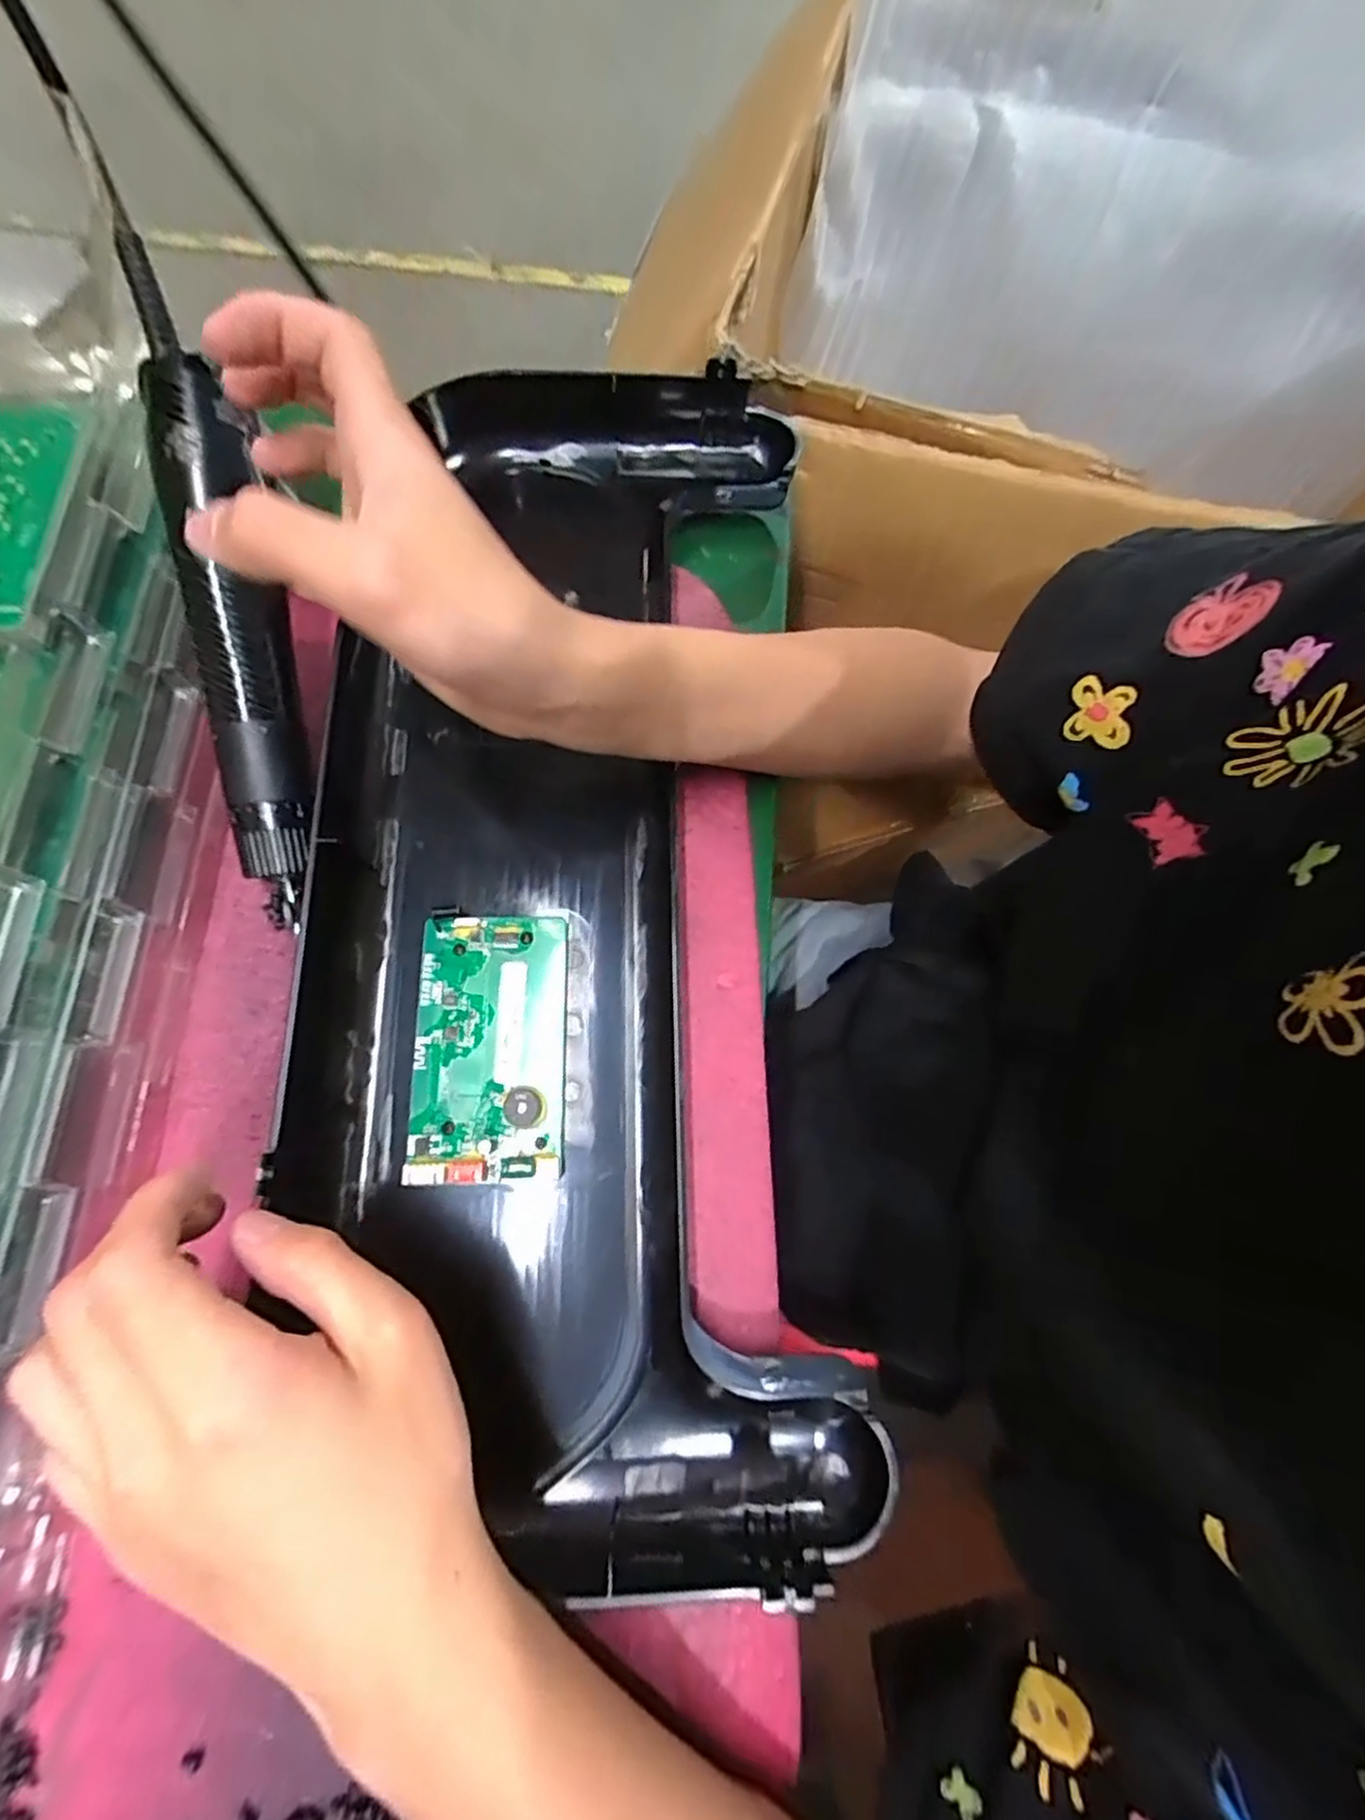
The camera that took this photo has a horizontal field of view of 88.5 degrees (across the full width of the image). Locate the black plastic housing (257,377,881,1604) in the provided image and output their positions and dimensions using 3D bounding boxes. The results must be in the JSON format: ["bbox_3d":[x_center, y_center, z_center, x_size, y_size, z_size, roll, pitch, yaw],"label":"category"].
[{"bbox_3d":[-0.054,-0.018,0.305,0.211,0.062,0.502,-3,75,-2],"label":"black plastic housing"}]

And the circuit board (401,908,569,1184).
[{"bbox_3d":[-0.079,0.054,0.290,0.060,0.015,0.106,-1,69,-2],"label":"circuit board"}]

